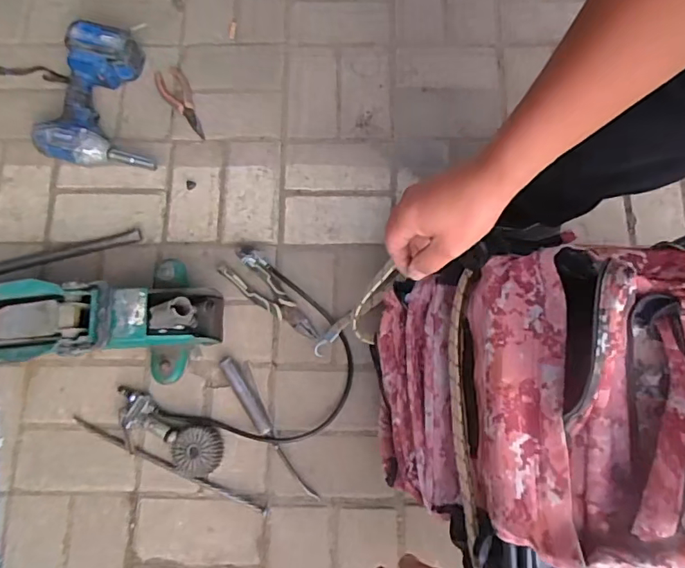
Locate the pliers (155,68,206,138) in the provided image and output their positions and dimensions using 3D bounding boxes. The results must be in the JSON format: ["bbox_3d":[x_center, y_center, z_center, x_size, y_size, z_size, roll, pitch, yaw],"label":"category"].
[{"bbox_3d":[-0.286,-0.322,0.881,0.052,0.017,0.143,-26,79,-7],"label":"pliers"}]

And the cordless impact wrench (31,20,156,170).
[{"bbox_3d":[-0.418,-0.316,0.848,0.178,0.082,0.225,1,77,-2],"label":"cordless impact wrench"}]

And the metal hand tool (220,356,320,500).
[{"bbox_3d":[-0.114,0.218,0.756,0.017,0.026,0.253,-33,80,-8],"label":"metal hand tool"}]

